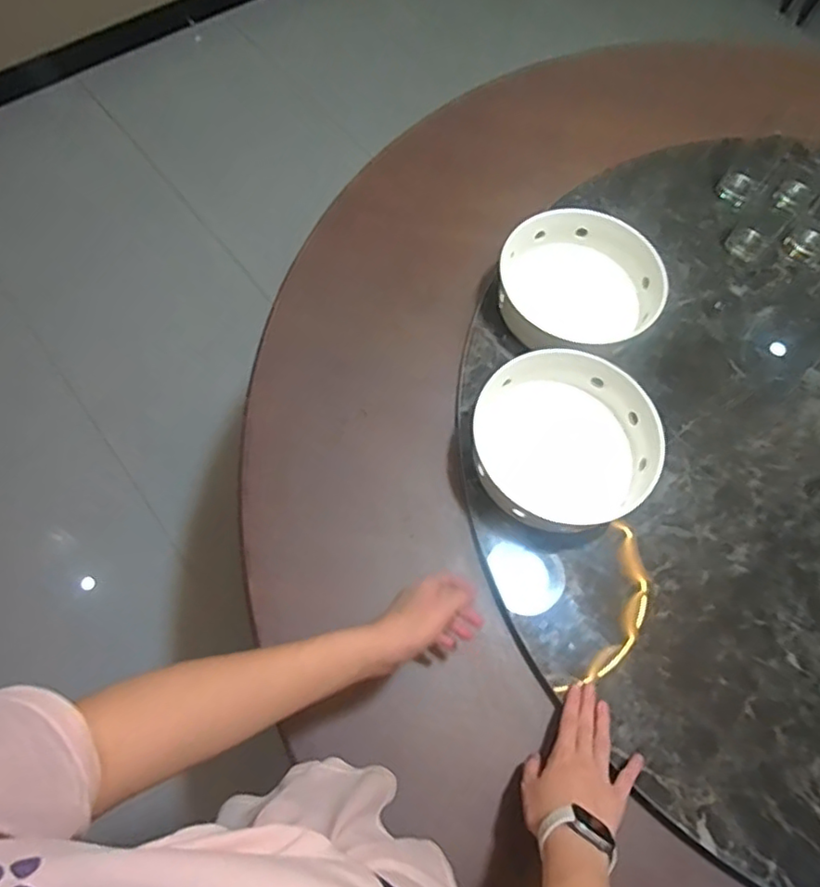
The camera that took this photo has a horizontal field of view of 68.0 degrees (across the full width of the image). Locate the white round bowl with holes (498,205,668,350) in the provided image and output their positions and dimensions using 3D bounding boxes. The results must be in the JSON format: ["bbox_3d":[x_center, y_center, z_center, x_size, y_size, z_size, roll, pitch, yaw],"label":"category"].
[{"bbox_3d":[0.253,-0.243,0.892,0.241,0.059,0.225,-2,59,-1],"label":"white round bowl with holes"}]

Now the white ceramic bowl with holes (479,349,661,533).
[{"bbox_3d":[0.196,0.005,0.795,0.229,0.096,0.227,0,59,0],"label":"white ceramic bowl with holes"}]

